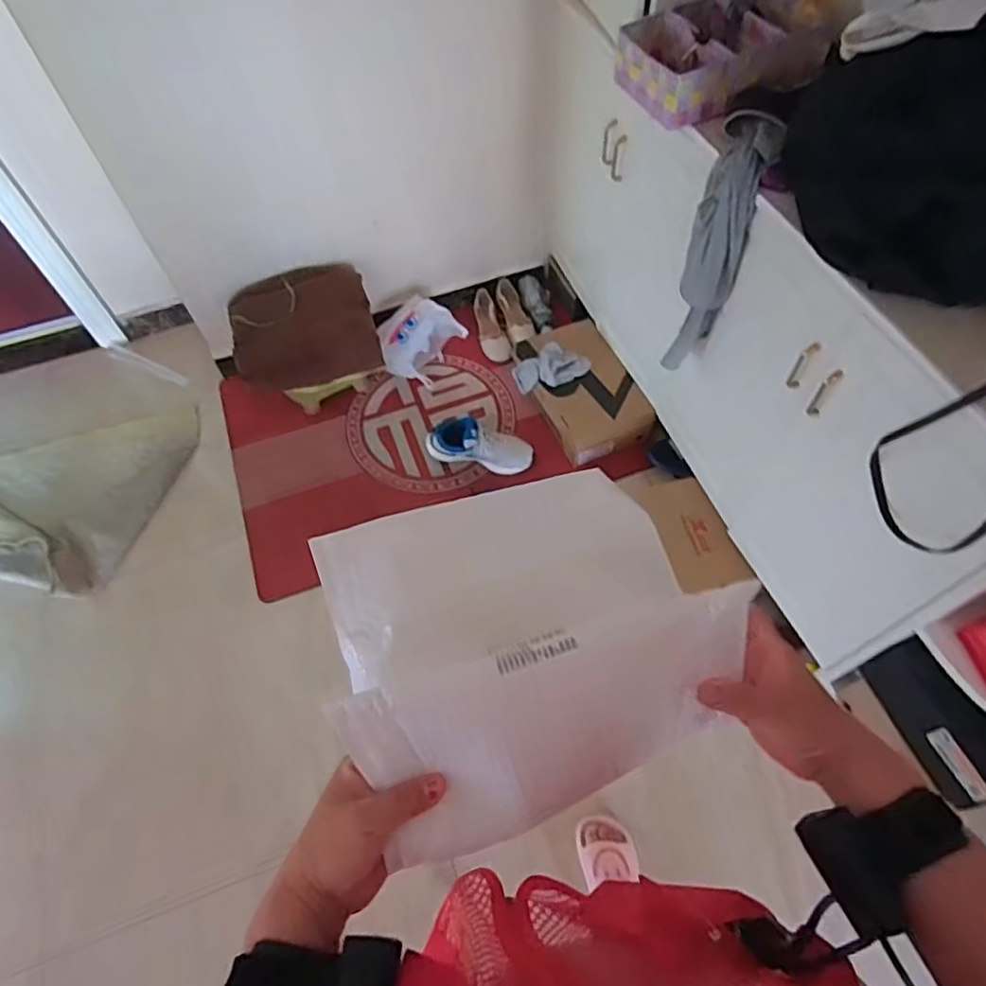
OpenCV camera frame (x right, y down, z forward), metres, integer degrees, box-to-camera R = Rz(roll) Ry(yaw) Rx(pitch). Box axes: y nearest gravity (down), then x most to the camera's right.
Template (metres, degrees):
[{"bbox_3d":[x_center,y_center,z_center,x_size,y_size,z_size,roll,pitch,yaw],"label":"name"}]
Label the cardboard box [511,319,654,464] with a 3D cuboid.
[{"bbox_3d":[0.251,-0.292,1.799,0.262,0.146,0.410,-23,61,-11],"label":"cardboard box"}]

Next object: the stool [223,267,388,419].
[{"bbox_3d":[-0.520,-0.412,1.802,0.371,0.334,0.284,-17,60,-8],"label":"stool"}]

